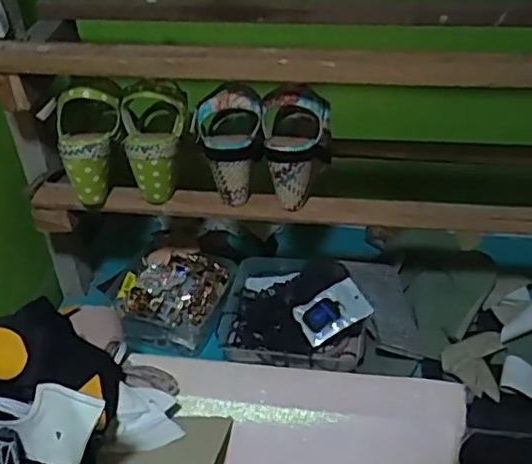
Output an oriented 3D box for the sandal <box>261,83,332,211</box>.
[{"bbox_3d":[0.036,-0.103,0.762,0.081,0.140,0.084,2,37,5],"label":"sandal"}]

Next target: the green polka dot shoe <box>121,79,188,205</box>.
[{"bbox_3d":[-0.144,-0.109,0.770,0.079,0.148,0.062,10,12,16],"label":"green polka dot shoe"}]

